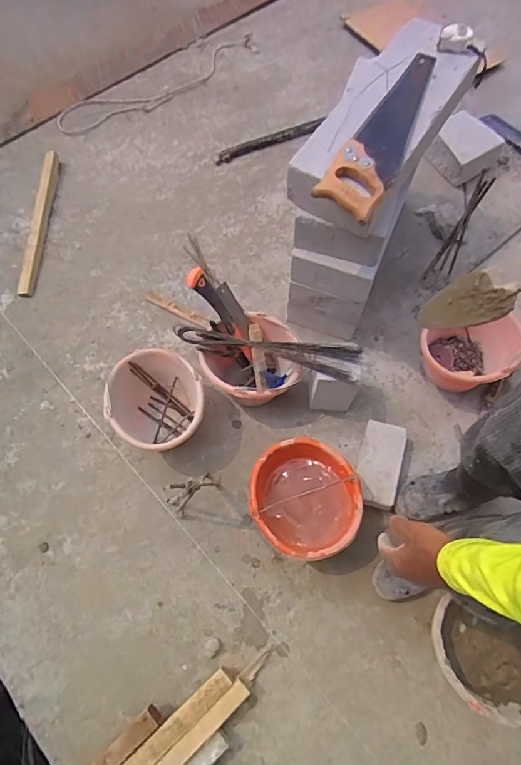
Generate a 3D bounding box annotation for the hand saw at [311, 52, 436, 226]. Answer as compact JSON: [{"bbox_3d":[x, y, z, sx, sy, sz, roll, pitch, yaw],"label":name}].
[{"bbox_3d":[0.269,-0.532,0.946,0.122,0.045,0.539,25,70,11],"label":"hand saw"}]

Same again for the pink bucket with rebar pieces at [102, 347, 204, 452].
[{"bbox_3d":[-0.255,0.065,1.165,0.232,0.178,0.258,-38,71,-14],"label":"pink bucket with rebar pieces"}]

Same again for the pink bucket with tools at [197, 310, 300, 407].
[{"bbox_3d":[-0.028,-0.043,1.216,0.246,0.174,0.230,0,67,1],"label":"pink bucket with tools"}]

